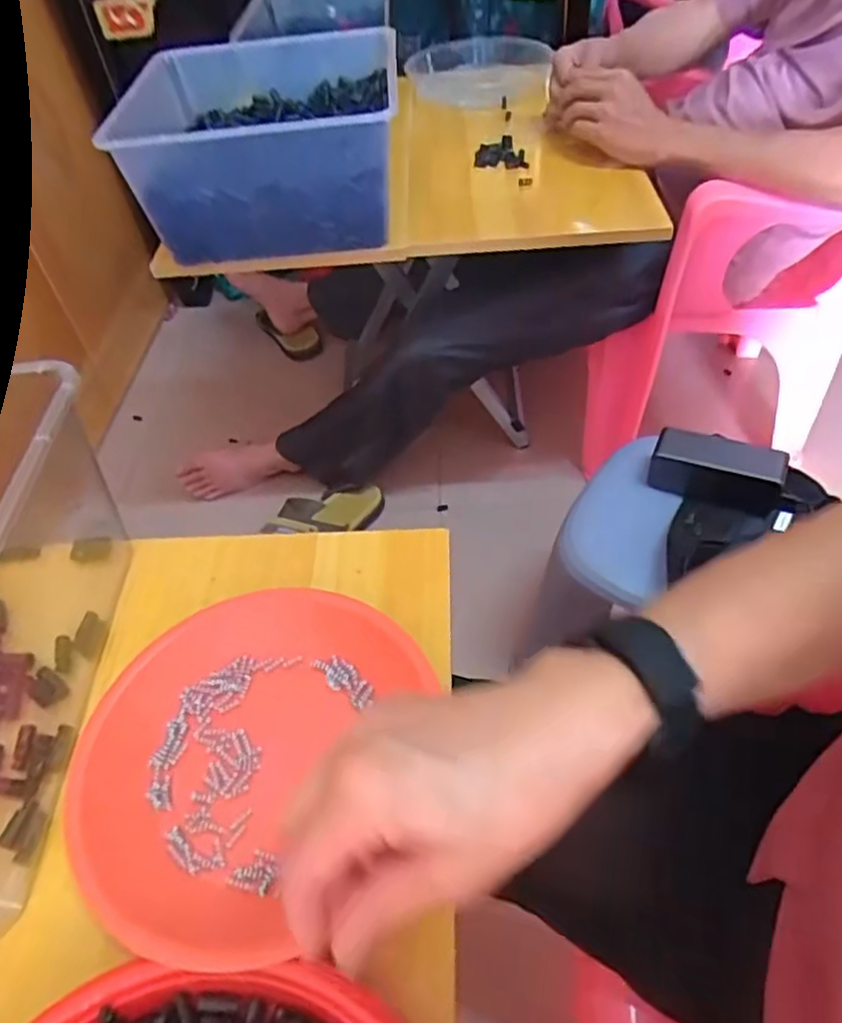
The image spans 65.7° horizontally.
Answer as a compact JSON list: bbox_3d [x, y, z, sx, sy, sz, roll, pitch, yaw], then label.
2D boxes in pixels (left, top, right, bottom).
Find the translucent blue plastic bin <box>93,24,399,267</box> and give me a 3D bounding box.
[{"bbox_3d":[-0.177,-0.425,0.765,0.294,0.147,0.311,-4,50,2],"label":"translucent blue plastic bin"}]

